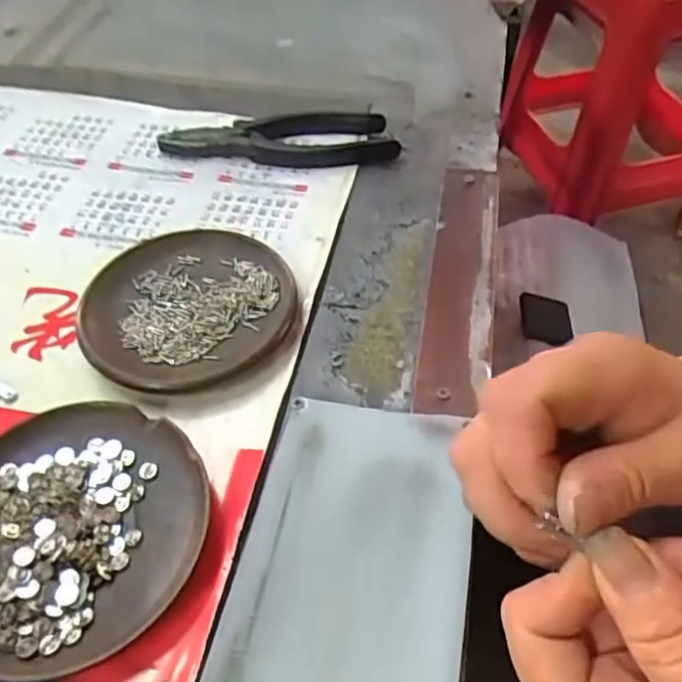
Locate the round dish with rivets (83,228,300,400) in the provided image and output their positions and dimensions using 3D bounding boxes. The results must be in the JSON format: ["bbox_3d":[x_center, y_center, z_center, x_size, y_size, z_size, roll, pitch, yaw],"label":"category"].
[{"bbox_3d":[-0.082,-0.017,0.354,0.108,0.018,0.112,-1,50,1],"label":"round dish with rivets"}]

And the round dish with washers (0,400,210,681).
[{"bbox_3d":[-0.116,0.078,0.275,0.113,0.018,0.112,-1,50,1],"label":"round dish with washers"}]

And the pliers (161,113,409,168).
[{"bbox_3d":[-0.044,-0.142,0.455,0.164,0.017,0.044,0,50,2],"label":"pliers"}]

